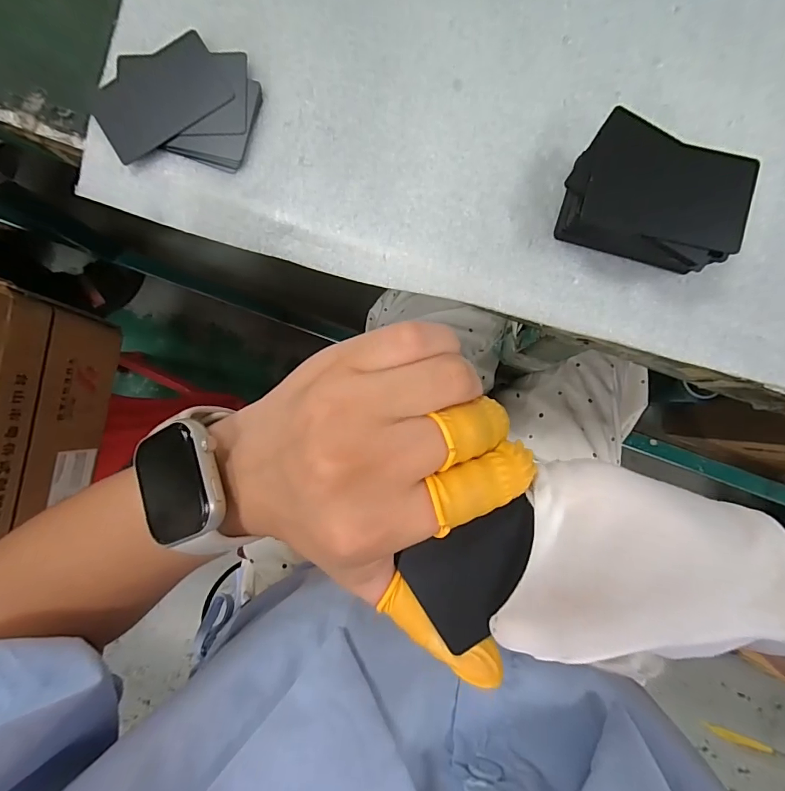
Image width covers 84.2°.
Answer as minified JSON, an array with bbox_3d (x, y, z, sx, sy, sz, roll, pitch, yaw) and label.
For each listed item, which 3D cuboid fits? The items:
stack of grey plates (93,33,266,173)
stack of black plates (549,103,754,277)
[{"bbox_3d":[-0.139,-0.188,0.280,0.104,0.006,0.079,4,89,2],"label":"stack of grey plates"},{"bbox_3d":[0.148,-0.111,0.253,0.095,0.037,0.066,25,90,3],"label":"stack of black plates"}]

